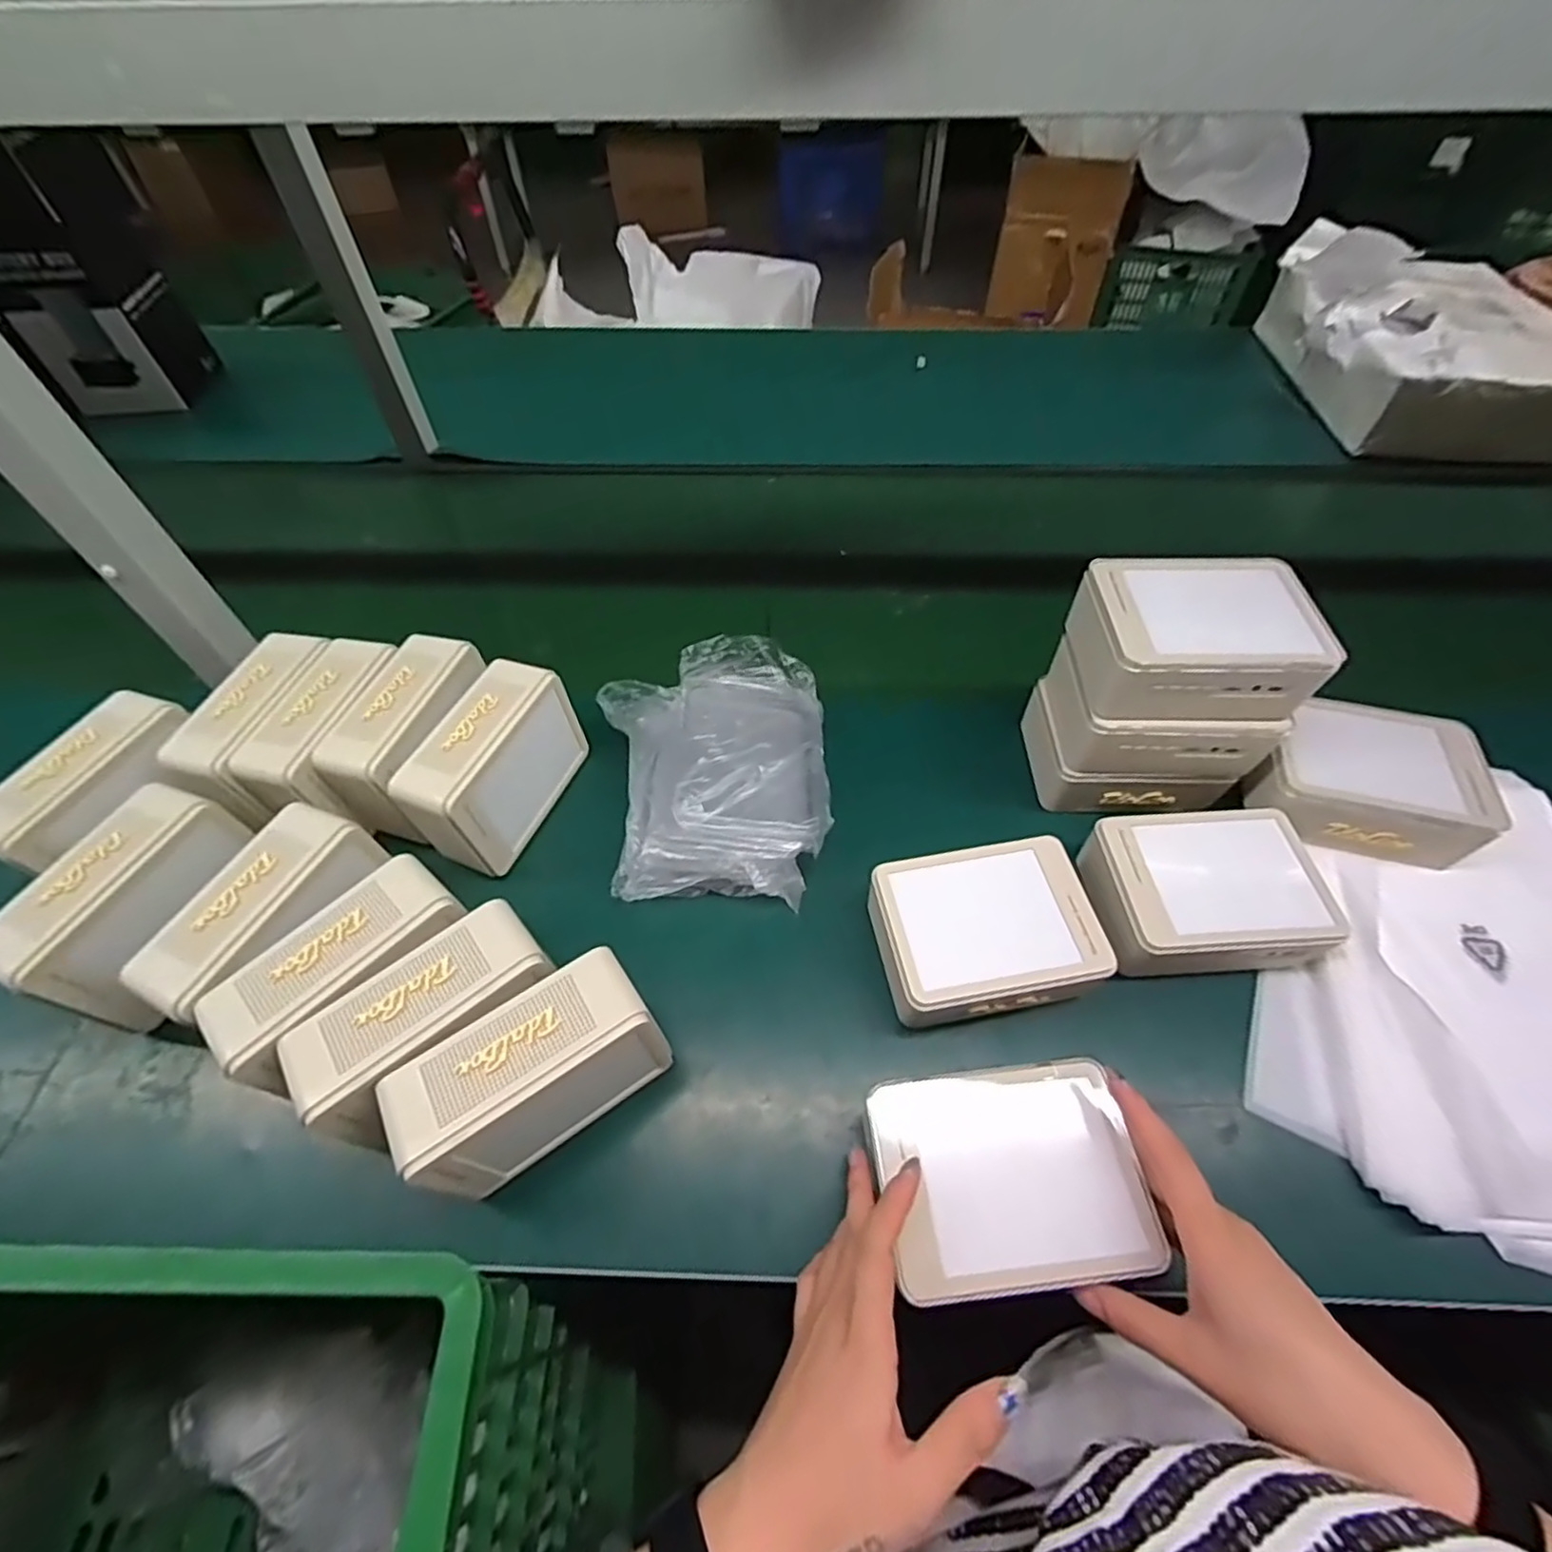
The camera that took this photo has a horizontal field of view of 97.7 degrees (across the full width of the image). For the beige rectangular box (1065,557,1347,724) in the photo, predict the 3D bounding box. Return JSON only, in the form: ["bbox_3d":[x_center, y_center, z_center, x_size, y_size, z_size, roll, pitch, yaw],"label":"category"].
[{"bbox_3d":[0.286,-0.098,0.473,0.146,0.058,0.107,1,54,2],"label":"beige rectangular box"}]

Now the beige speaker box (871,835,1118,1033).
[{"bbox_3d":[0.141,0.112,0.470,0.147,0.057,0.109,-8,54,-5],"label":"beige speaker box"}]

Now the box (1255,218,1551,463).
[{"bbox_3d":[0.860,-0.578,0.898,0.304,0.125,0.381,6,54,5],"label":"box"}]

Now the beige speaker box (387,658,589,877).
[{"bbox_3d":[-0.214,-0.008,0.524,0.067,0.095,0.138,14,56,11],"label":"beige speaker box"}]

